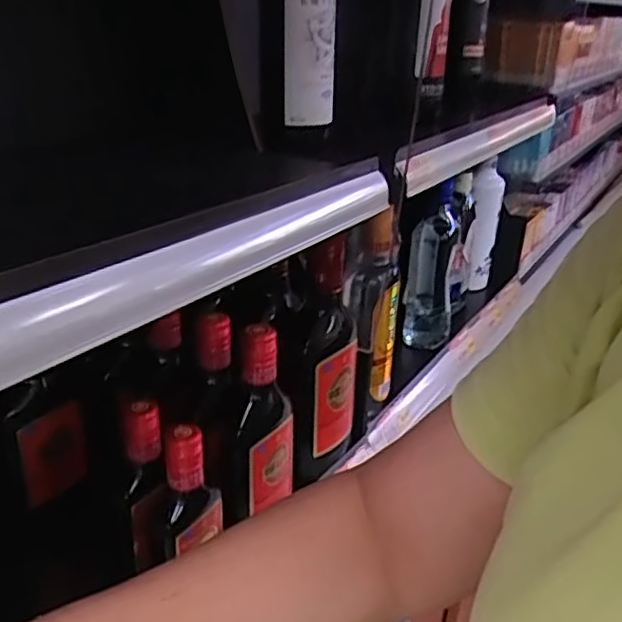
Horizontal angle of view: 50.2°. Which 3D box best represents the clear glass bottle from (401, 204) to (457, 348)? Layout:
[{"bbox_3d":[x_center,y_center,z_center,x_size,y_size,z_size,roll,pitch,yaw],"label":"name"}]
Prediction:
[{"bbox_3d":[0.165,-0.043,0.932,0.063,0.187,0.064,6,26,8],"label":"clear glass bottle"}]

